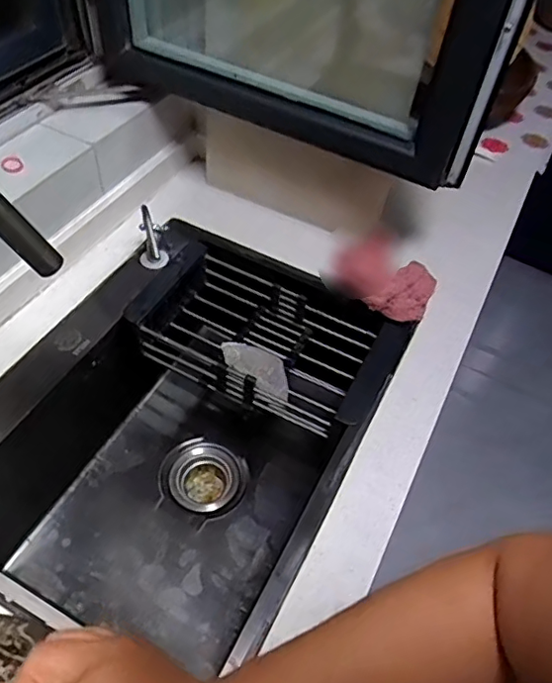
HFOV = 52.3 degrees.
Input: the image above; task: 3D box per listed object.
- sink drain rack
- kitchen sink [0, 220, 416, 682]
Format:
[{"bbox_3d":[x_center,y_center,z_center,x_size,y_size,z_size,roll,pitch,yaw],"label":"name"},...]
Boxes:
[{"bbox_3d":[-0.012,-0.003,0.839,0.369,0.087,0.195,25,54,14],"label":"sink drain rack"},{"bbox_3d":[-0.132,0.146,0.805,0.449,0.237,0.559,25,54,14],"label":"kitchen sink"}]

